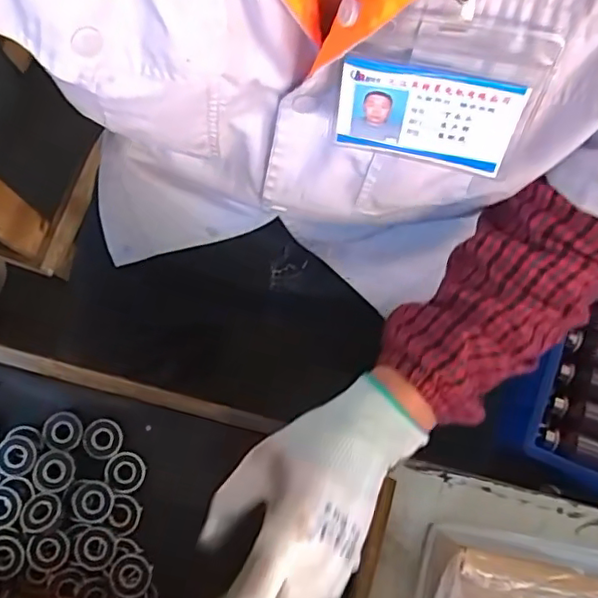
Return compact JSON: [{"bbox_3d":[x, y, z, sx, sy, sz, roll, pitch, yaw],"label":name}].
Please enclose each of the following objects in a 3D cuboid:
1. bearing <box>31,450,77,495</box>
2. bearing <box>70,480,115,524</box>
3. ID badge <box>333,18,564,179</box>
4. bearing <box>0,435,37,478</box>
[{"bbox_3d":[-0.191,0.135,0.466,0.032,0.006,0.031,0,78,-1],"label":"bearing"},{"bbox_3d":[-0.160,0.158,0.462,0.031,0.007,0.032,0,78,-1],"label":"bearing"},{"bbox_3d":[0.064,-0.096,0.287,0.091,0.080,0.008,14,54,7],"label":"ID badge"},{"bbox_3d":[-0.222,0.123,0.466,0.032,0.009,0.031,11,78,1],"label":"bearing"}]

